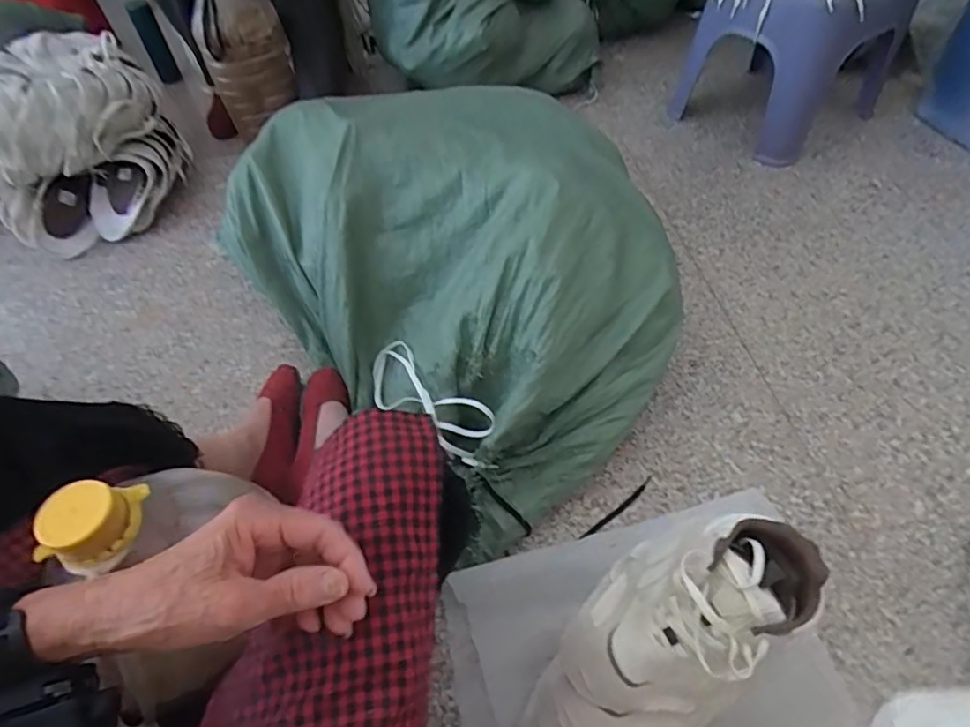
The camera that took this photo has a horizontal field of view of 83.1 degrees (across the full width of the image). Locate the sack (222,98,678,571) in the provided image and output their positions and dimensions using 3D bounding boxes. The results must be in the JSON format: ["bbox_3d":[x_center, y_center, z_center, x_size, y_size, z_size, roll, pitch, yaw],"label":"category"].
[{"bbox_3d":[-0.050,-0.167,0.865,0.511,0.310,0.690,-32,57,-21],"label":"sack"}]

